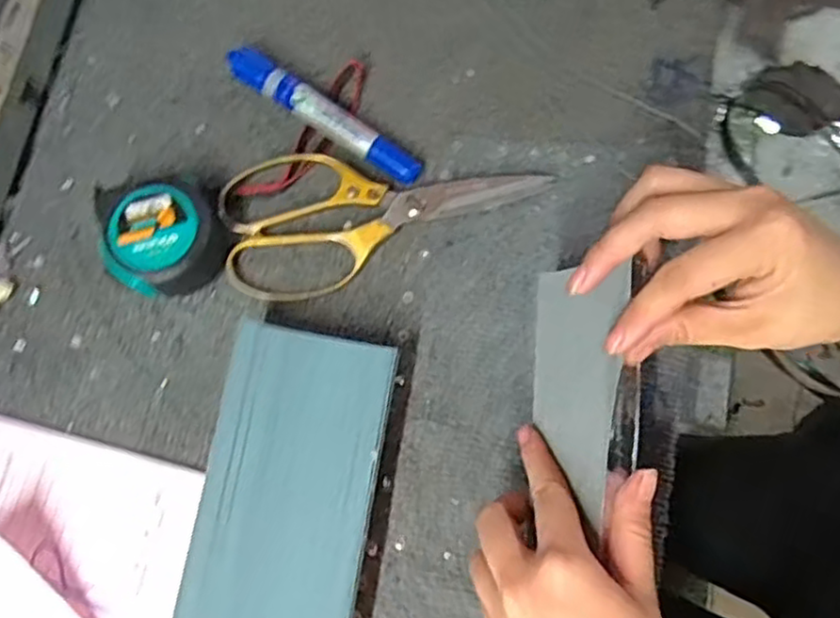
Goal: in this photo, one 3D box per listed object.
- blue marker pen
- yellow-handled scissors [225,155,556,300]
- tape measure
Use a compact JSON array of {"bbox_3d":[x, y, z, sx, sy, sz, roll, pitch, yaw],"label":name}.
[{"bbox_3d":[-0.060,-0.120,0.429,0.140,0.018,0.021,34,79,6],"label":"blue marker pen"},{"bbox_3d":[-0.021,-0.064,0.418,0.192,0.014,0.080,-15,78,-4],"label":"yellow-handled scissors"},{"bbox_3d":[-0.141,-0.042,0.400,0.067,0.043,0.069,-19,79,-5],"label":"tape measure"}]

